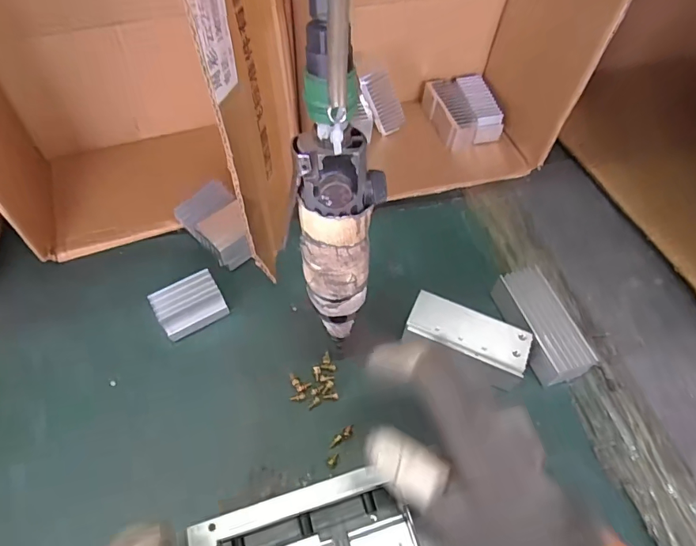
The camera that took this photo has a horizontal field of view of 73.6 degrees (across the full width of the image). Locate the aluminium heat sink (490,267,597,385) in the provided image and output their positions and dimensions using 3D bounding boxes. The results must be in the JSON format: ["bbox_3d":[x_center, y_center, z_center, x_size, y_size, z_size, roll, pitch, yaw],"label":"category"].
[{"bbox_3d":[0.170,0.047,0.413,0.046,0.034,0.102,-15,58,-13],"label":"aluminium heat sink"}]

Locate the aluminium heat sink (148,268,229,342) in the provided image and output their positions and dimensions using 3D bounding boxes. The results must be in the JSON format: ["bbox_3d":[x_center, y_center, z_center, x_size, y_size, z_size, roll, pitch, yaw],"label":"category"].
[{"bbox_3d":[-0.138,0.030,0.410,0.055,0.034,0.036,-29,62,-21],"label":"aluminium heat sink"}]

